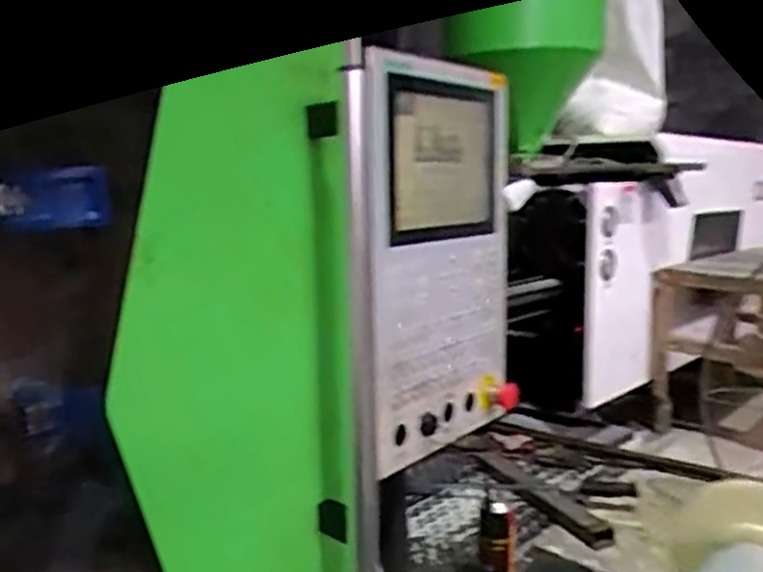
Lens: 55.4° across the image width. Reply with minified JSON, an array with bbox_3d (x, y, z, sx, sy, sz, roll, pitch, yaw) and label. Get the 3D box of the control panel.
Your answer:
[{"bbox_3d":[0.077,-0.032,0.889,0.060,0.458,0.344,4,10,29],"label":"control panel"}]

